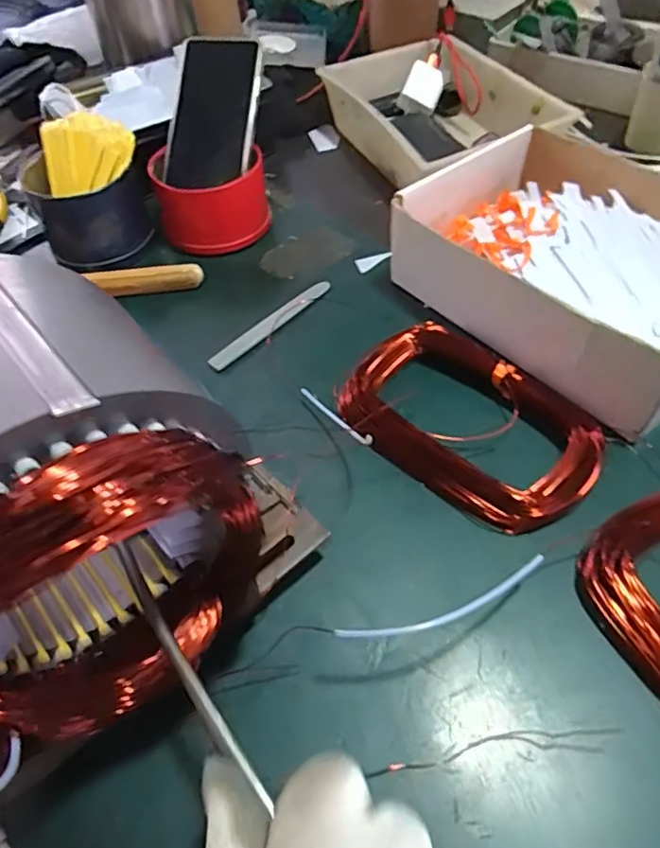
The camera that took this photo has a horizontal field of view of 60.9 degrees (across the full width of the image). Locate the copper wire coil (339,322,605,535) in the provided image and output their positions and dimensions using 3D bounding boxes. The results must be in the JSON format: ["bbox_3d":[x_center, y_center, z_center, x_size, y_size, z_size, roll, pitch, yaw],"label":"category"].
[{"bbox_3d":[0.099,-0.006,0.387,0.170,0.031,0.118,32,63,25],"label":"copper wire coil"}]

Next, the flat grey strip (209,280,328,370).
[{"bbox_3d":[-0.048,-0.085,0.468,0.016,0.006,0.128,35,64,27],"label":"flat grey strip"}]

